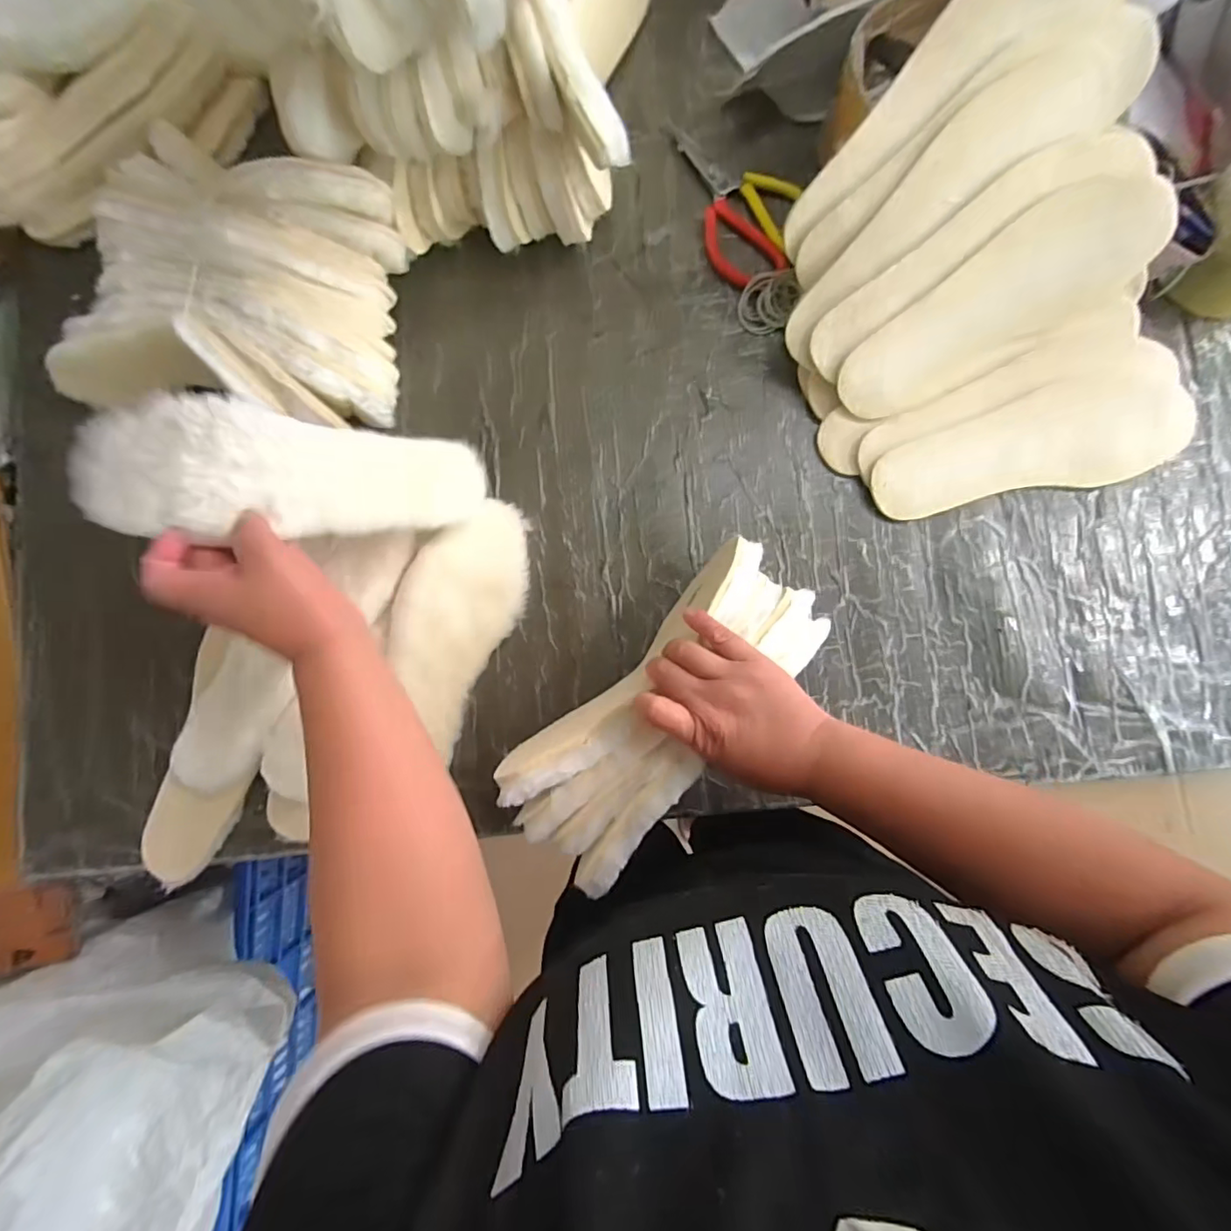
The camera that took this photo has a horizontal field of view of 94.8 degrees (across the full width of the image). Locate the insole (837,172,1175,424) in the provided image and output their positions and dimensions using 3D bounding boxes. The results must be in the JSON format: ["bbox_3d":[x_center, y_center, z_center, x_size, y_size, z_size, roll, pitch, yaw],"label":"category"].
[{"bbox_3d":[0.308,-0.255,0.461,0.257,0.012,0.089,-31,114,12],"label":"insole"}]

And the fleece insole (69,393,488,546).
[{"bbox_3d":[-0.214,-0.098,0.395,0.255,0.061,0.089,-3,84,-28],"label":"fleece insole"}]

